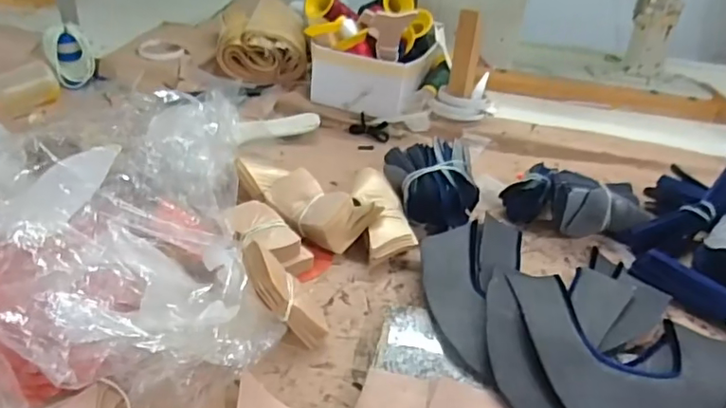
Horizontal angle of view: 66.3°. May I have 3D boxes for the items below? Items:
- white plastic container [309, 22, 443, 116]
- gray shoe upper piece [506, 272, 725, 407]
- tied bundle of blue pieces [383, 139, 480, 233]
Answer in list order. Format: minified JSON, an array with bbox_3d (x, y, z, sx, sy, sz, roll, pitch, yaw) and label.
[{"bbox_3d":[0.026,-0.233,0.954,0.170,0.084,0.193,18,37,17],"label":"white plastic container"},{"bbox_3d":[0.258,0.141,0.521,0.212,0.045,0.207,3,34,-2],"label":"gray shoe upper piece"},{"bbox_3d":[0.089,-0.023,0.707,0.111,0.070,0.115,1,34,-4],"label":"tied bundle of blue pieces"}]

